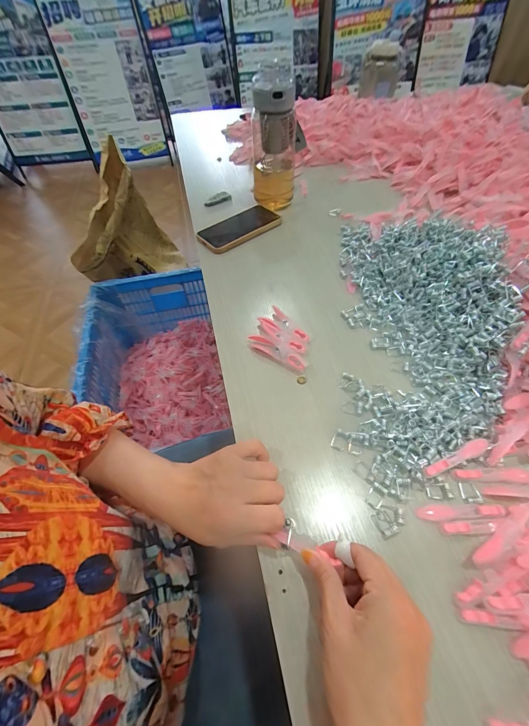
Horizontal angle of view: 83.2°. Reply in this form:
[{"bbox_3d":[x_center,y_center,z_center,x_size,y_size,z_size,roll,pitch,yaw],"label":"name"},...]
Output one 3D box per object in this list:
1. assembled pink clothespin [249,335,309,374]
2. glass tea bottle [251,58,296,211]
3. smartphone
[{"bbox_3d":[0.015,-0.013,0.389,0.084,0.018,0.019,26,59,19],"label":"assembled pink clothespin"},{"bbox_3d":[0.021,-0.394,0.544,0.086,0.200,0.071,-1,54,1],"label":"glass tea bottle"},{"bbox_3d":[-0.046,-0.257,0.566,0.164,0.016,0.081,-33,60,-20],"label":"smartphone"}]

